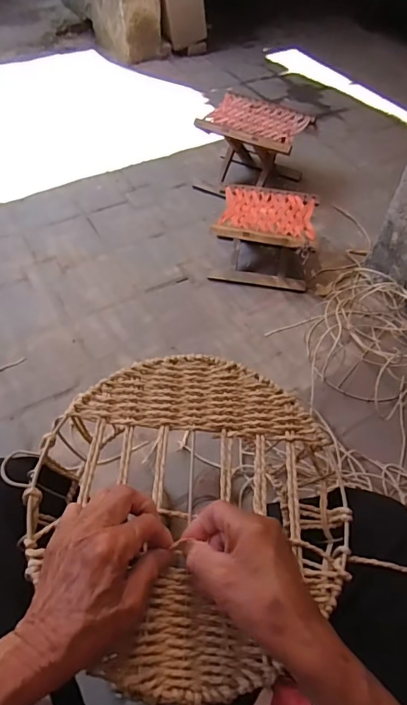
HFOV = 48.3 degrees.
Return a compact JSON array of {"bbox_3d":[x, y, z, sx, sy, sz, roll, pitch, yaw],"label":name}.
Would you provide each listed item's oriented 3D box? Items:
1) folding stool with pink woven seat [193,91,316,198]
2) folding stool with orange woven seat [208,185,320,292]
[{"bbox_3d":[0.167,-0.680,1.549,0.299,0.240,0.283,21,53,14],"label":"folding stool with pink woven seat"},{"bbox_3d":[0.180,-0.329,1.319,0.267,0.181,0.232,13,51,7],"label":"folding stool with orange woven seat"}]

